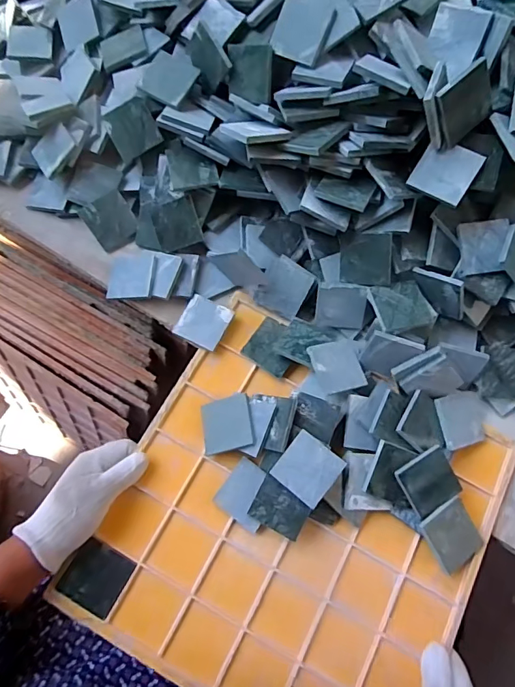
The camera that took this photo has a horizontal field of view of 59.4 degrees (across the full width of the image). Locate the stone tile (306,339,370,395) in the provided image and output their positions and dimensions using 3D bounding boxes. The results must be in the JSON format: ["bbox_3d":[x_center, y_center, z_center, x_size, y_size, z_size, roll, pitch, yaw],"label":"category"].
[{"bbox_3d":[0.080,0.022,0.444,0.052,0.006,0.053,-14,70,-26],"label":"stone tile"}]

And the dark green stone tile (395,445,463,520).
[{"bbox_3d":[0.157,0.127,0.413,0.048,0.004,0.050,-29,95,-6],"label":"dark green stone tile"}]

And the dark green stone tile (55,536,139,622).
[{"bbox_3d":[-0.140,0.204,0.395,0.050,0.004,0.048,34,68,-3],"label":"dark green stone tile"}]

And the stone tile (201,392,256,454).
[{"bbox_3d":[-0.029,0.079,0.440,0.054,0.005,0.051,-17,66,20],"label":"stone tile"}]

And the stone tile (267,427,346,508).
[{"bbox_3d":[0.045,0.112,0.404,0.049,0.004,0.049,37,83,15],"label":"stone tile"}]

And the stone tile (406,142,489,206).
[{"bbox_3d":[0.169,-0.155,0.406,0.050,0.005,0.050,34,94,20],"label":"stone tile"}]

